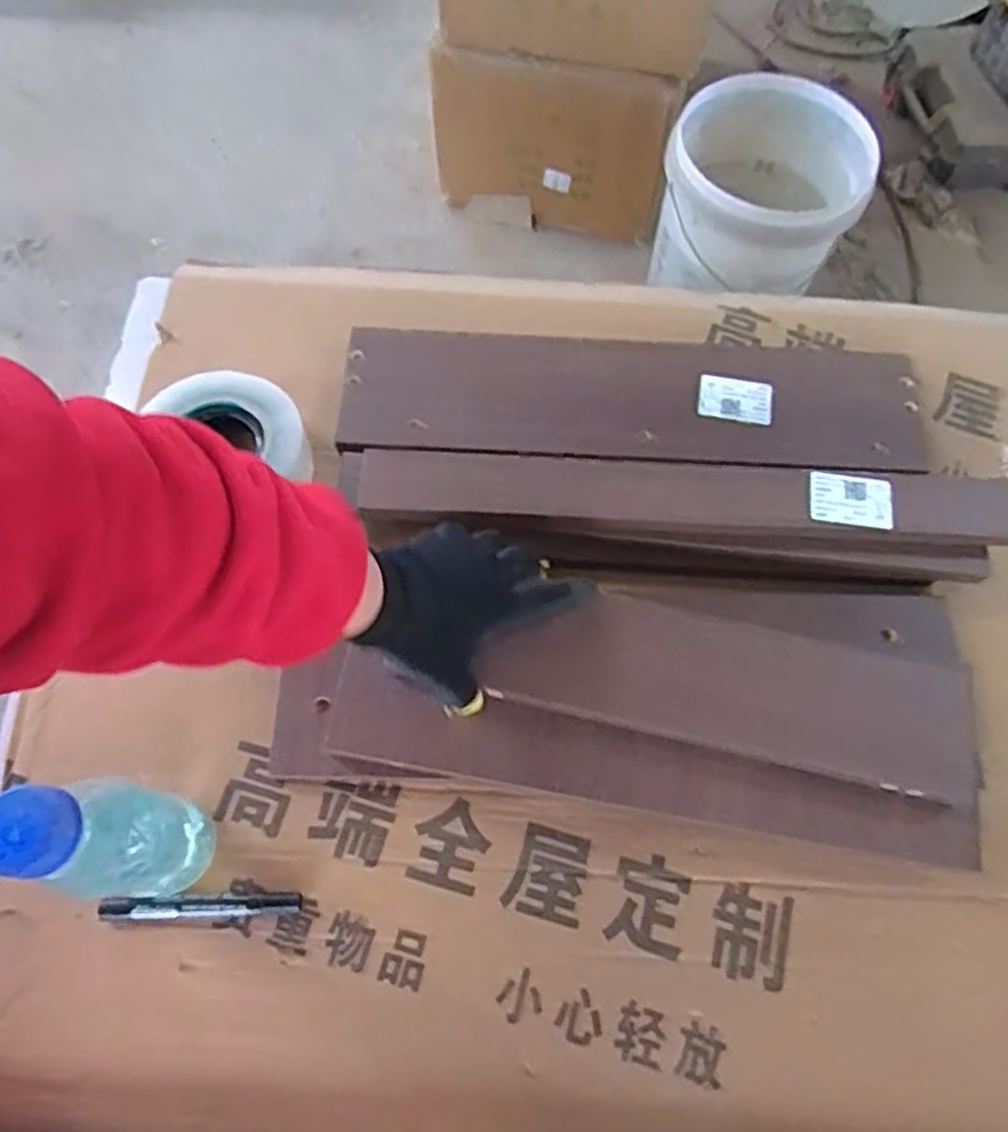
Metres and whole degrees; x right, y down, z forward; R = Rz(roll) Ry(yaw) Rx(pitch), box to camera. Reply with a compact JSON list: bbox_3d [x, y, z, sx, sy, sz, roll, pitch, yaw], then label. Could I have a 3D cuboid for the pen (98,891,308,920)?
[{"bbox_3d":[-0.195,0.220,0.497,0.124,0.011,0.013,-1,66,-2],"label":"pen"}]

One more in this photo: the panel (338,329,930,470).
[{"bbox_3d":[0.109,-0.139,0.640,0.472,0.022,0.122,1,66,-2],"label":"panel"}]

